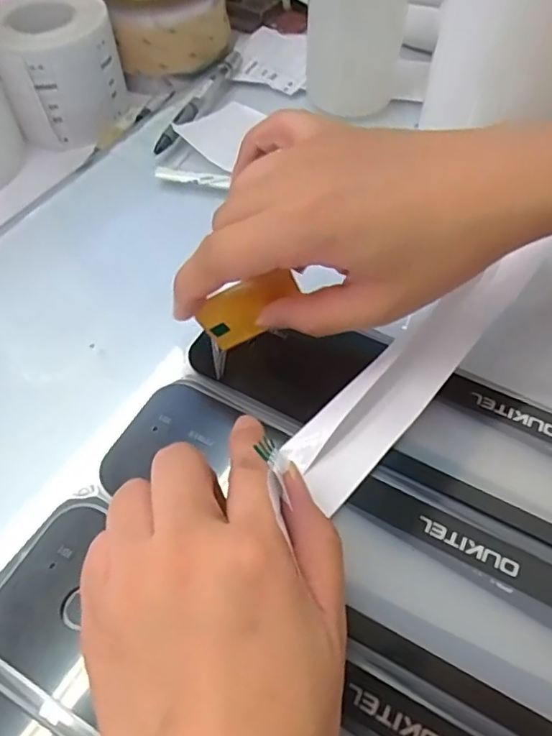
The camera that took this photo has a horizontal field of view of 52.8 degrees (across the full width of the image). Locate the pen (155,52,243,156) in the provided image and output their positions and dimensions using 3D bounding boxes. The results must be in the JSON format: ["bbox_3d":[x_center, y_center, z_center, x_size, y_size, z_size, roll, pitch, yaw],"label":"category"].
[{"bbox_3d":[-0.059,-0.211,0.433,0.017,0.011,0.134,17,57,10],"label":"pen"}]

